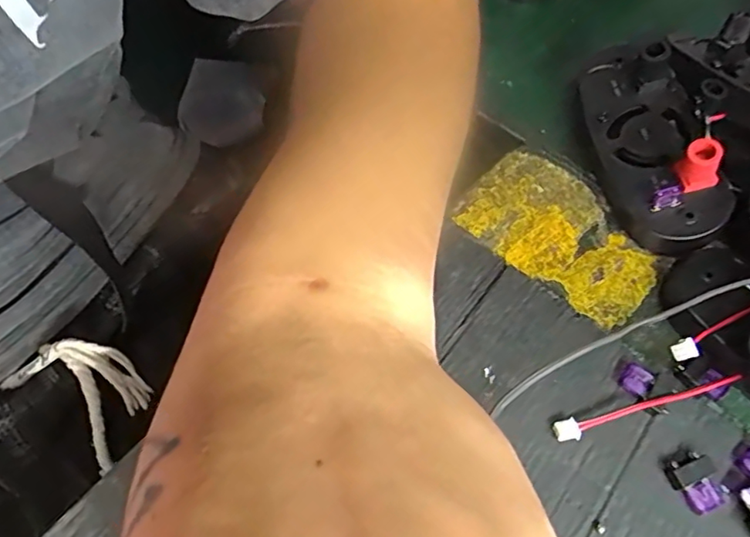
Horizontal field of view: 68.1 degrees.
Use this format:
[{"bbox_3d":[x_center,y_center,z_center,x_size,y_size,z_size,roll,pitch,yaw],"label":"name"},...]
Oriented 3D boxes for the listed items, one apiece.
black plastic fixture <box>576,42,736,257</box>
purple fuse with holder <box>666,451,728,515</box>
[{"bbox_3d":[0.134,-0.065,0.272,0.045,0.042,0.113,-6,61,-7],"label":"black plastic fixture"},{"bbox_3d":[0.123,0.081,0.210,0.018,0.007,0.020,-21,64,-15],"label":"purple fuse with holder"}]

